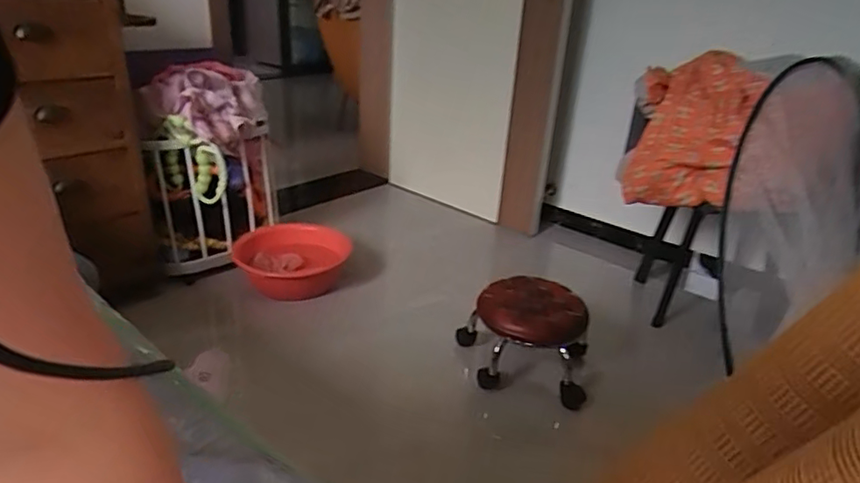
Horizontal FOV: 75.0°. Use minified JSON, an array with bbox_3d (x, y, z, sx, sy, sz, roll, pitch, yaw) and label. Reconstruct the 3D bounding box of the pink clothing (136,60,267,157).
[{"bbox_3d":[-0.708,-0.426,1.793,0.339,0.257,0.324,-5,27,-16],"label":"pink clothing"}]

